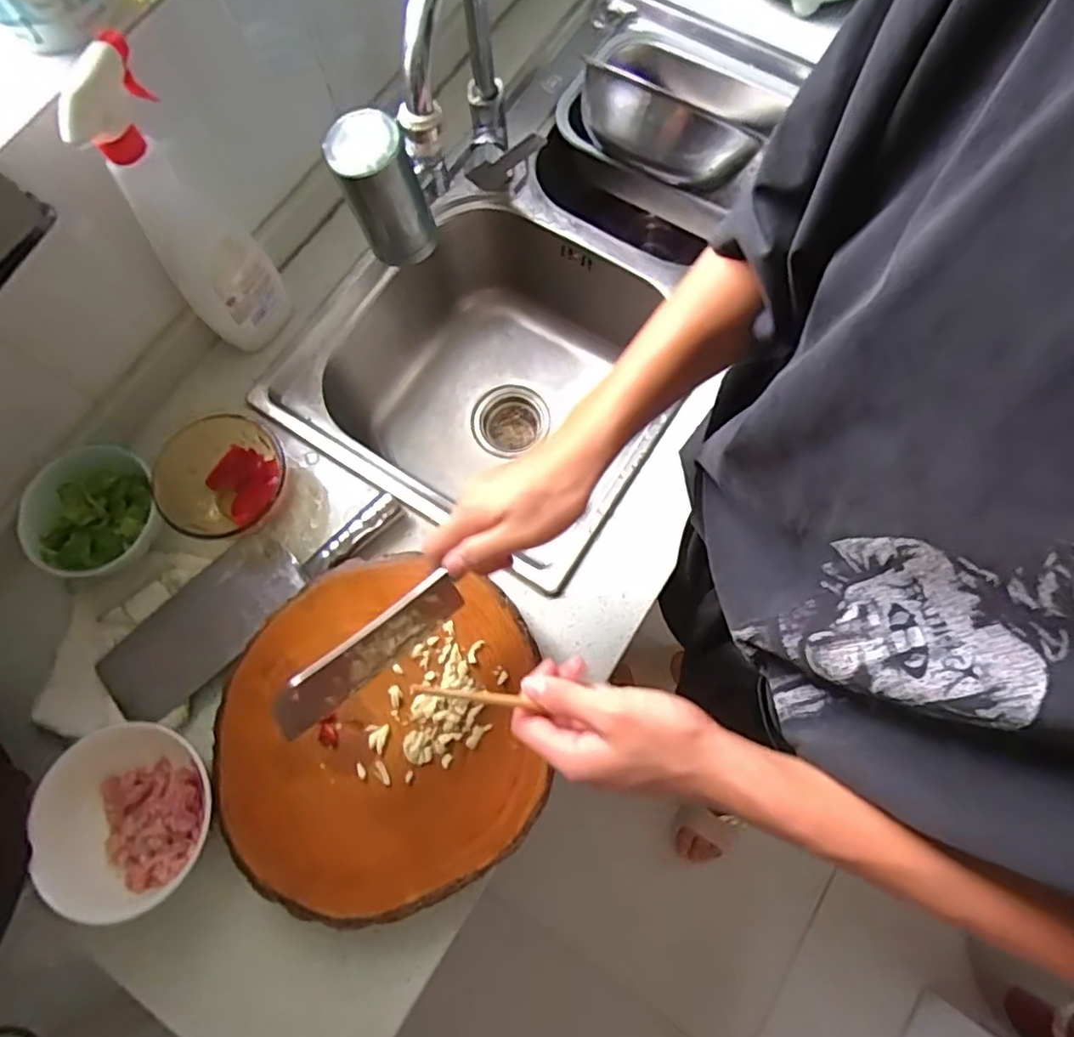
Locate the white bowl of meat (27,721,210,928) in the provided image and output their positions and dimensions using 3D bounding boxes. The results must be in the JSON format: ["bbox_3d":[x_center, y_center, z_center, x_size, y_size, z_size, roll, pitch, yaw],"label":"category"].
[{"bbox_3d":[-0.352,0.257,0.556,0.151,0.058,0.148,-14,74,-3],"label":"white bowl of meat"}]

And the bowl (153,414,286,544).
[{"bbox_3d":[-0.311,-0.040,0.640,0.112,0.060,0.122,0,73,1],"label":"bowl"}]

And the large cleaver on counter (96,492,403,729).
[{"bbox_3d":[-0.284,0.066,0.632,0.310,0.020,0.095,-42,77,-10],"label":"large cleaver on counter"}]

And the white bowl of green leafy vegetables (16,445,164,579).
[{"bbox_3d":[-0.433,0.000,0.636,0.113,0.059,0.124,0,73,1],"label":"white bowl of green leafy vegetables"}]

